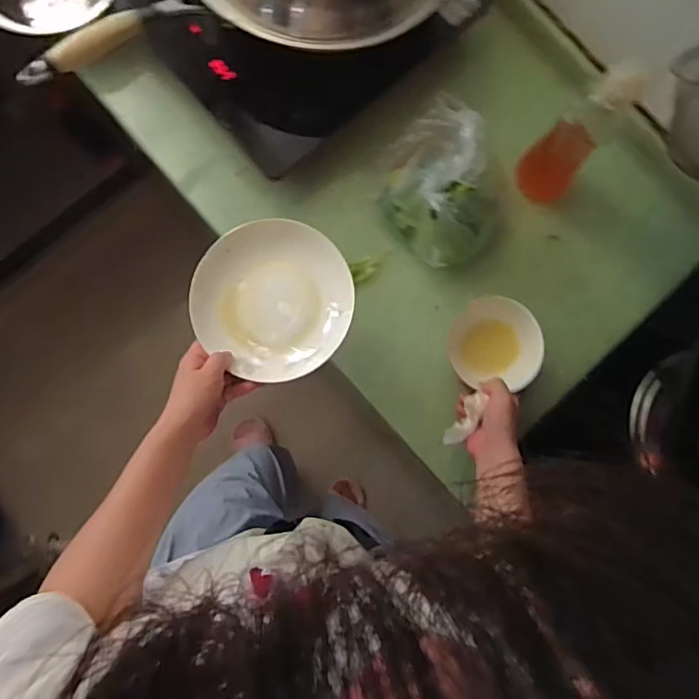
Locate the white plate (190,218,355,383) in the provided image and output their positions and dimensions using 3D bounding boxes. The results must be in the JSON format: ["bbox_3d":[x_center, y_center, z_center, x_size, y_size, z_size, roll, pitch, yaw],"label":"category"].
[{"bbox_3d":[-0.083,-0.055,0.582,0.163,0.039,0.171,0,83,-4],"label":"white plate"}]

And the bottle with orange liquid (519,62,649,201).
[{"bbox_3d":[0.269,-0.244,0.644,0.054,0.213,0.071,-34,87,-7],"label":"bottle with orange liquid"}]

